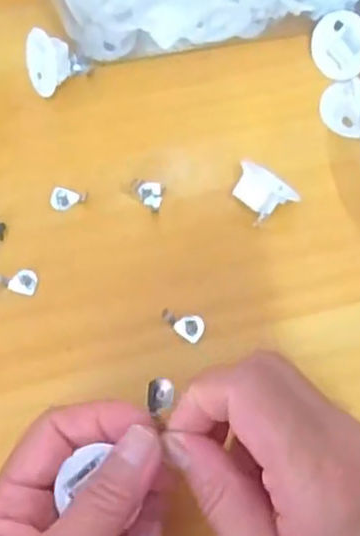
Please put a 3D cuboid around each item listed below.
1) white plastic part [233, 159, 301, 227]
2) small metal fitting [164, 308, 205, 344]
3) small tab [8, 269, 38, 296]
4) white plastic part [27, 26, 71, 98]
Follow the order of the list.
[{"bbox_3d":[0.039,-0.035,0.360,0.030,0.018,0.022,33,75,11],"label":"white plastic part"},{"bbox_3d":[0.002,0.025,0.347,0.021,0.008,0.012,32,76,9],"label":"small metal fitting"},{"bbox_3d":[-0.074,0.006,0.355,0.013,0.004,0.012,16,73,6],"label":"small tab"},{"bbox_3d":[-0.068,-0.106,0.384,0.031,0.027,0.010,56,40,-3],"label":"white plastic part"}]

